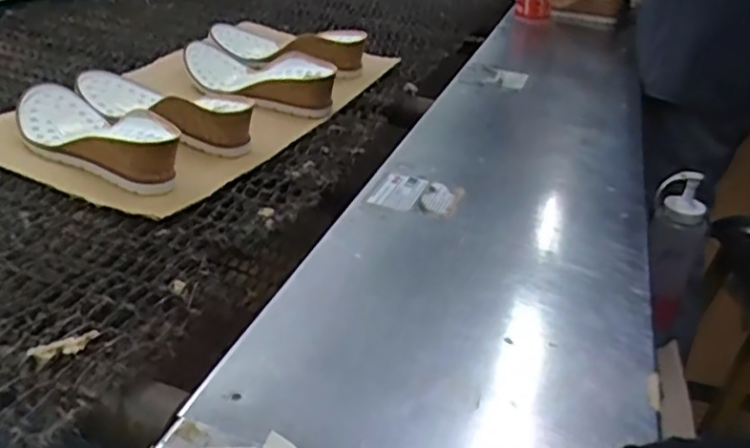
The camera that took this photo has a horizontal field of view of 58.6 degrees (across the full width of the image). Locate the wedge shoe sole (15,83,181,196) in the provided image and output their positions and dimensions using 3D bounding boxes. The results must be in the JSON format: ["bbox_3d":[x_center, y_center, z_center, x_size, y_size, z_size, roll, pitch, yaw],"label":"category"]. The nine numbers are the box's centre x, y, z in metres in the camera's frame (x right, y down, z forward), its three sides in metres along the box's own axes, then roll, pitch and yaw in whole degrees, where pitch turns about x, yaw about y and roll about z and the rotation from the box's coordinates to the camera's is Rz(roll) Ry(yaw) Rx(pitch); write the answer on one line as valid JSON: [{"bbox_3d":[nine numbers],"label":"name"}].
[{"bbox_3d":[-0.294,-0.094,0.687,0.231,0.049,0.091,27,36,33],"label":"wedge shoe sole"}]

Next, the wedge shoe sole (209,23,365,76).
[{"bbox_3d":[-0.129,-0.255,0.967,0.234,0.063,0.083,13,30,13],"label":"wedge shoe sole"}]

